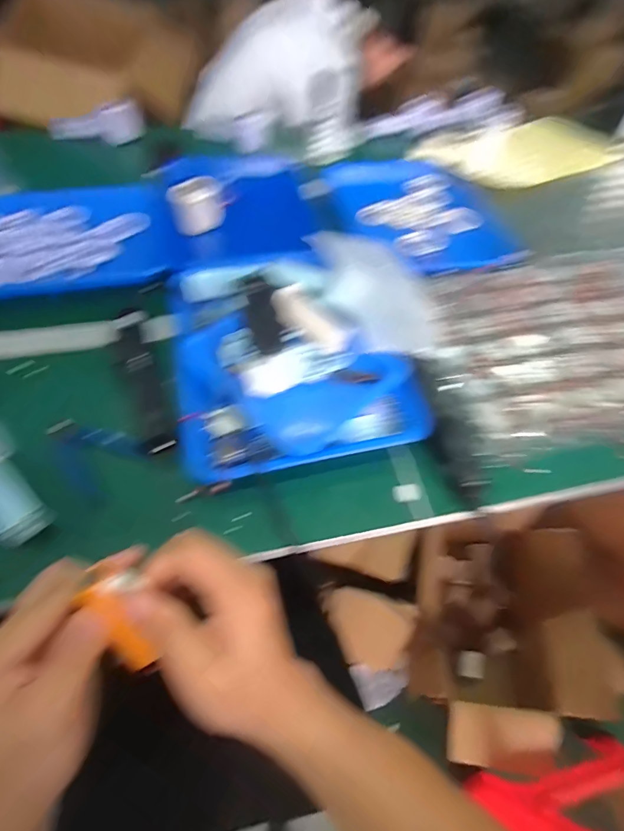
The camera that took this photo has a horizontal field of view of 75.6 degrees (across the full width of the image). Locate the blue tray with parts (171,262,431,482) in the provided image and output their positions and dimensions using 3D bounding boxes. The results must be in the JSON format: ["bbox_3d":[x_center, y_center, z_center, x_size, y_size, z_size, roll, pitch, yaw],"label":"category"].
[{"bbox_3d":[-0.032,-0.086,0.484,0.263,0.054,0.309,-12,56,-11],"label":"blue tray with parts"}]

